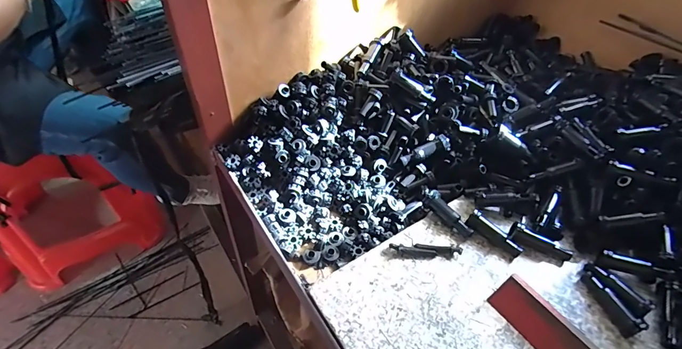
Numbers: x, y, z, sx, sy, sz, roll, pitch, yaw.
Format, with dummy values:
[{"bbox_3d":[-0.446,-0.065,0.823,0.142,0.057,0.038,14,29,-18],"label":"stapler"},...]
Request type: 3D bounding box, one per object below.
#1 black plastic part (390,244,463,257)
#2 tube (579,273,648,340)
[{"bbox_3d":[0.092,0.081,0.405,0.075,0.009,0.014,3,49,-2],"label":"black plastic part"},{"bbox_3d":[0.270,0.130,0.376,0.016,0.022,0.065,-16,52,-17],"label":"tube"}]

